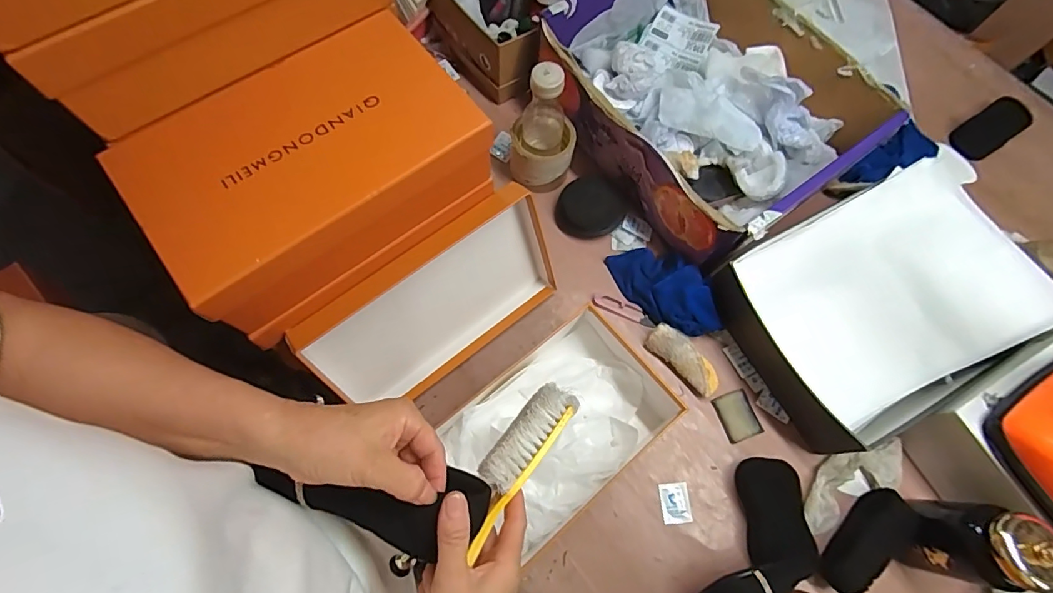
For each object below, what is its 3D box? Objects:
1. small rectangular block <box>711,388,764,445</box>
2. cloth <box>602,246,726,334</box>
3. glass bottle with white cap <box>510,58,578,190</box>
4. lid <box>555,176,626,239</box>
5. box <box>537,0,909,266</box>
[{"bbox_3d":[0.271,0.154,0.623,0.047,0.004,0.059,-19,72,-9],"label":"small rectangular block"},{"bbox_3d":[0.190,-0.013,0.652,0.086,0.054,0.164,-32,74,-13],"label":"cloth"},{"bbox_3d":[0.025,-0.222,0.652,0.086,0.184,0.075,5,70,0],"label":"glass bottle with white cap"},{"bbox_3d":[0.094,-0.131,0.705,0.094,0.018,0.085,16,70,3],"label":"lid"},{"bbox_3d":[0.253,-0.284,0.694,0.334,0.133,0.408,-33,75,-13],"label":"box"}]

